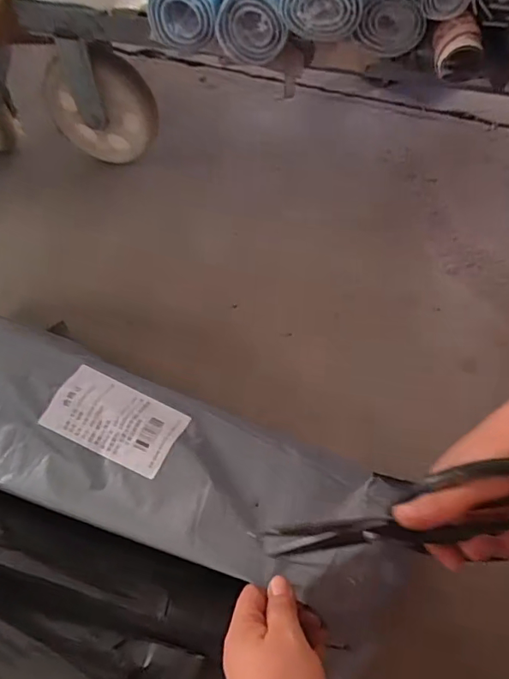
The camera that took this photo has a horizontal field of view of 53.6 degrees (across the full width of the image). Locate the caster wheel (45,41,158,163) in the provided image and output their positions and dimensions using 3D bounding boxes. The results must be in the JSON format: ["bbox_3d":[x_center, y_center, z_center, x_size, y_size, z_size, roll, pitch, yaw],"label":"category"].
[{"bbox_3d":[-0.264,-0.394,0.863,0.196,0.190,0.047,5,56,3],"label":"caster wheel"}]

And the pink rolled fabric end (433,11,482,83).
[{"bbox_3d":[0.225,-0.324,0.557,0.053,0.045,0.072,5,56,3],"label":"pink rolled fabric end"}]

